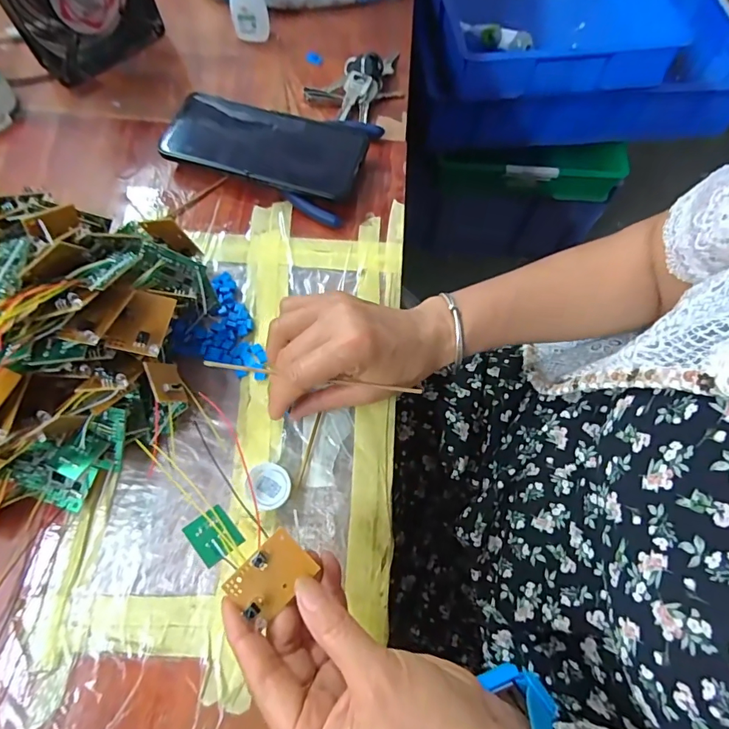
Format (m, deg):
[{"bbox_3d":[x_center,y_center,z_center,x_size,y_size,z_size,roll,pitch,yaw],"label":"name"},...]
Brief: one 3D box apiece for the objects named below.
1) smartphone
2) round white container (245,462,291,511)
[{"bbox_3d":[-0.088,-0.195,0.394,0.169,0.009,0.077,15,71,7],"label":"smartphone"},{"bbox_3d":[-0.065,0.083,0.306,0.031,0.008,0.028,38,74,12],"label":"round white container"}]

